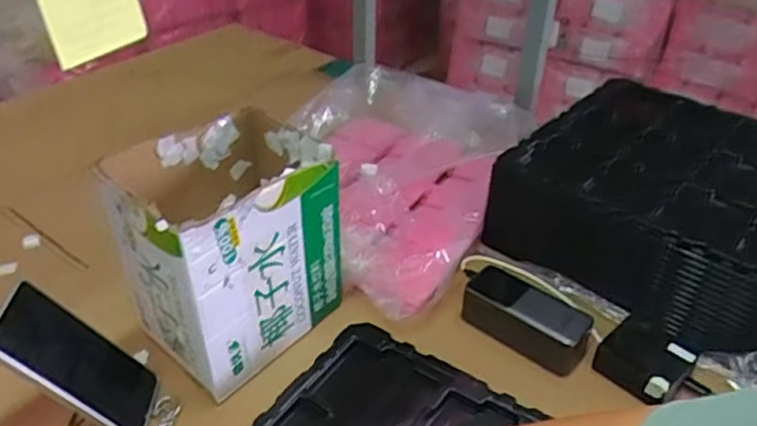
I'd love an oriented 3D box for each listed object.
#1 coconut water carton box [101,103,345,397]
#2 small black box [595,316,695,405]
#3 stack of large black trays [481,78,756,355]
[{"bbox_3d":[-0.150,0.032,0.642,0.152,0.203,0.191,27,43,29],"label":"coconut water carton box"},{"bbox_3d":[0.273,0.151,0.644,0.077,0.049,0.079,-28,46,-35],"label":"small black box"},{"bbox_3d":[0.387,-0.019,0.786,0.370,0.109,0.382,29,43,31],"label":"stack of large black trays"}]

